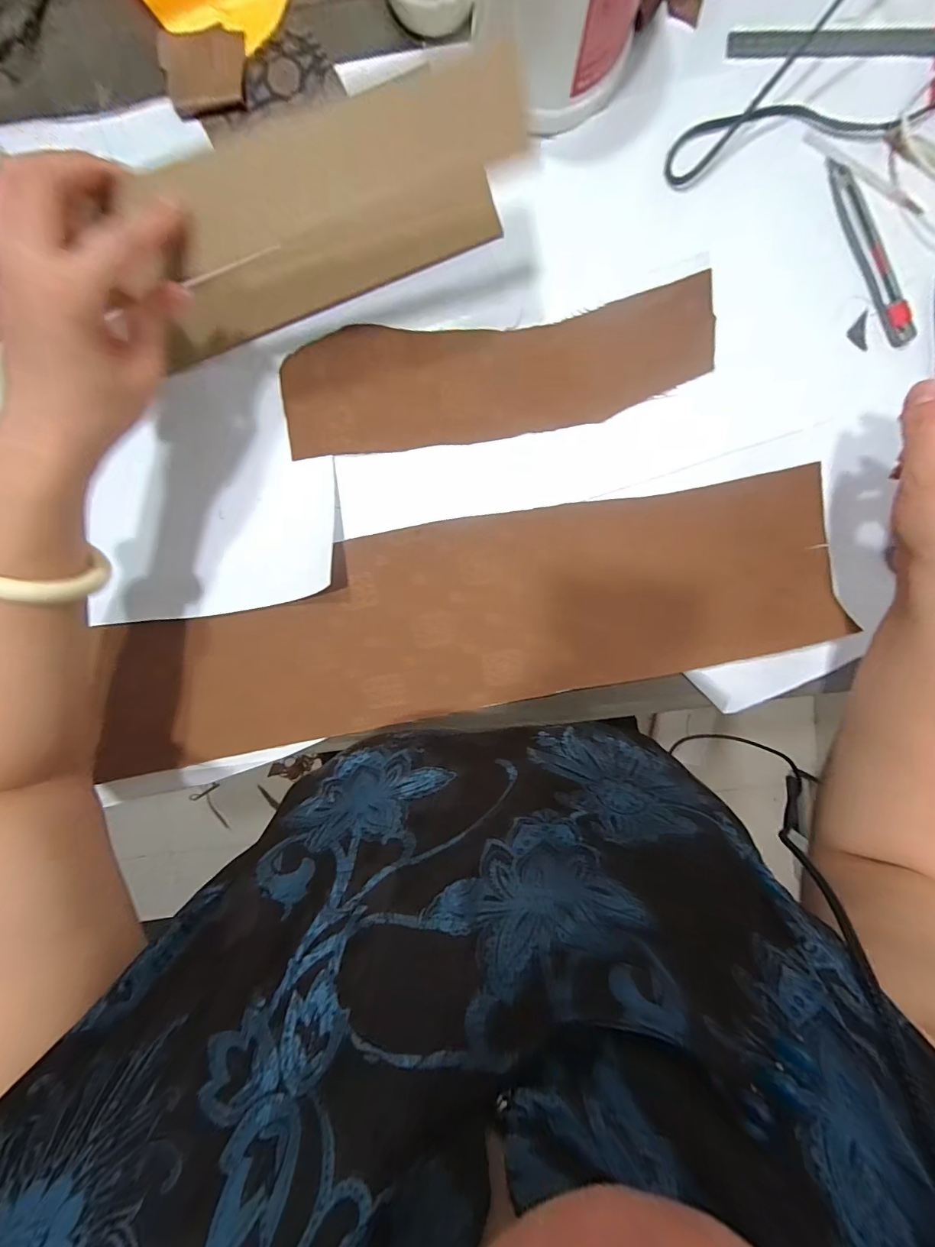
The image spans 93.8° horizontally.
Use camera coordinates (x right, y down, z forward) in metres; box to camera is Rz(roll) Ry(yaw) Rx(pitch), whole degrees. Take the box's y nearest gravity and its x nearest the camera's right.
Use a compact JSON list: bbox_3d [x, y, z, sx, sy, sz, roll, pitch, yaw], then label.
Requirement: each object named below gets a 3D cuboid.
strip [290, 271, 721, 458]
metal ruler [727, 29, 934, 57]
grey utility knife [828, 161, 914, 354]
[{"bbox_3d":[0.020,-0.205,0.364,0.345,0.008,0.096,-4,101,5],"label":"strip"},{"bbox_3d":[0.290,-0.450,0.339,0.173,0.009,0.019,0,97,1],"label":"metal ruler"},{"bbox_3d":[0.324,-0.297,0.349,0.025,0.009,0.150,-27,96,4],"label":"grey utility knife"}]

